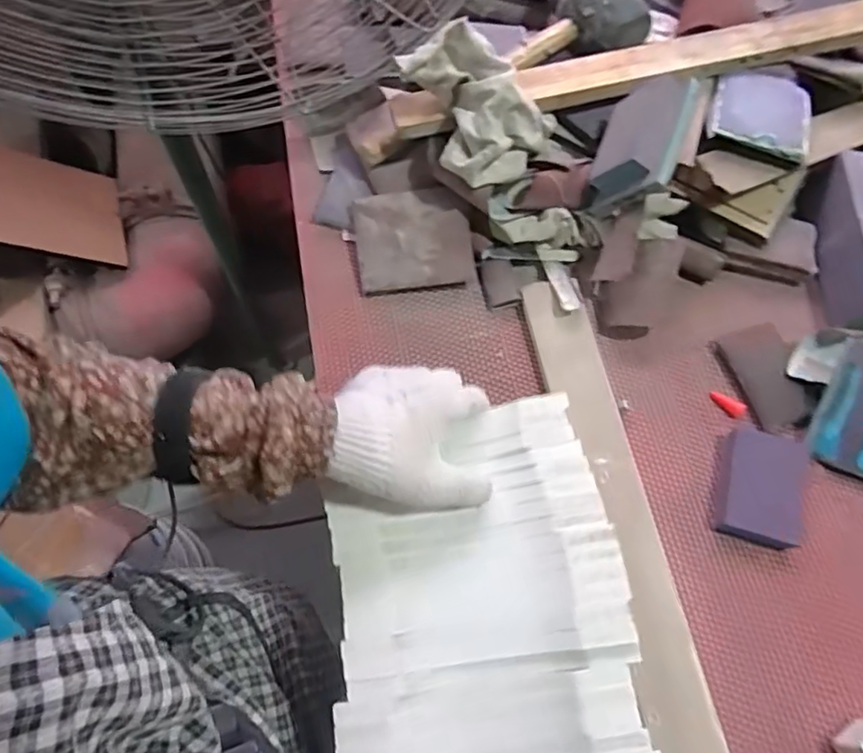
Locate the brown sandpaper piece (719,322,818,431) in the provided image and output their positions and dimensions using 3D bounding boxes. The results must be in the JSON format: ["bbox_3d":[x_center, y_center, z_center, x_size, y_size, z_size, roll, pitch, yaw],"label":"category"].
[{"bbox_3d":[0.346,-0.002,0.605,0.062,0.009,0.106,-18,69,0],"label":"brown sandpaper piece"}]

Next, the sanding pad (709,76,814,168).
[{"bbox_3d":[0.356,-0.288,0.637,0.103,0.011,0.110,14,67,5],"label":"sanding pad"}]

